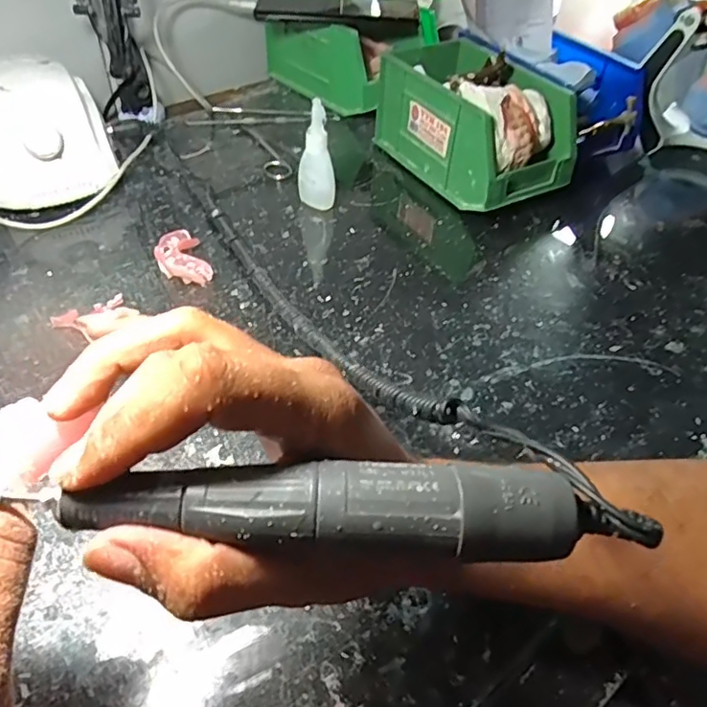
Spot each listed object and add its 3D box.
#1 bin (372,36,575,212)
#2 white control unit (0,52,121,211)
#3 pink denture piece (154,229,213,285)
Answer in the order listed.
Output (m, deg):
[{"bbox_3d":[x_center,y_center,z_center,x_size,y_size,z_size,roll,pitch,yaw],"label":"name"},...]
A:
[{"bbox_3d":[0.108,-0.208,0.528,0.100,0.089,0.173,-23,52,-24],"label":"bin"},{"bbox_3d":[-0.262,-0.179,0.480,0.102,0.083,0.116,-22,51,-23],"label":"white control unit"},{"bbox_3d":[-0.127,-0.070,0.430,0.034,0.014,0.056,-16,49,-18],"label":"pink denture piece"}]

